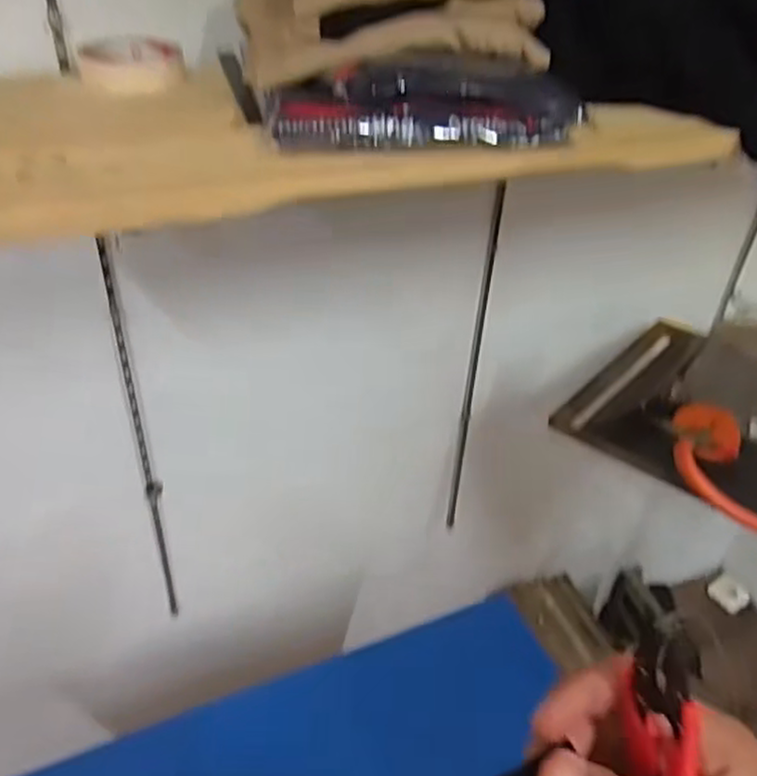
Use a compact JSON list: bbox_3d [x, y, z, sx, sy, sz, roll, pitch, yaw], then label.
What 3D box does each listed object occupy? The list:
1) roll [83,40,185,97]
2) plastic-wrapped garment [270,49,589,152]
[{"bbox_3d":[-0.210,-0.274,0.621,0.083,0.024,0.083,-6,38,-12],"label":"roll"},{"bbox_3d":[0.044,-0.220,0.551,0.257,0.045,0.100,-3,38,-9],"label":"plastic-wrapped garment"}]

